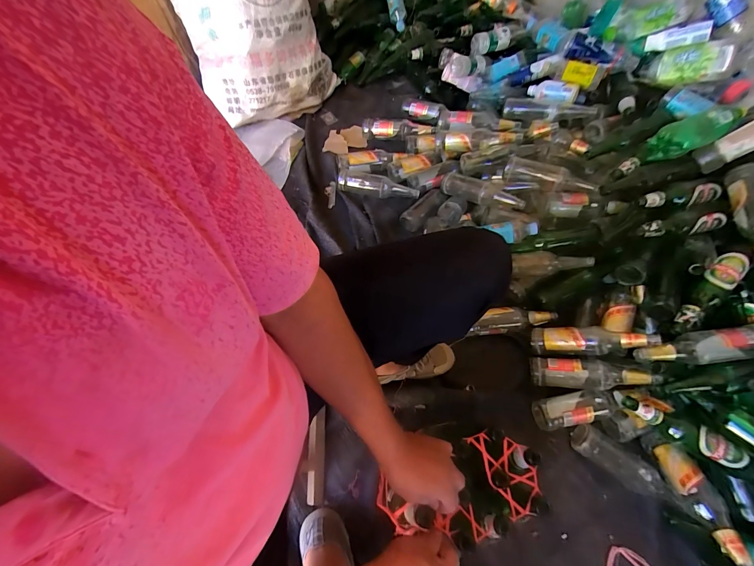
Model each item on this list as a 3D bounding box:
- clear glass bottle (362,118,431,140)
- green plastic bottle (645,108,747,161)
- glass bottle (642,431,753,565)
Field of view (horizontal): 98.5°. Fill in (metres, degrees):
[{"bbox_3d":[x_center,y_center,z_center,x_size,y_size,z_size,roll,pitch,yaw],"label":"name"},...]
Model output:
[{"bbox_3d":[0.071,-0.547,1.139,0.243,0.066,0.072,2,64,-1],"label":"clear glass bottle"},{"bbox_3d":[0.805,-0.378,0.810,0.245,0.093,0.078,-21,66,-11],"label":"green plastic bottle"},{"bbox_3d":[0.651,0.429,0.656,0.062,0.063,0.259,-3,38,0],"label":"glass bottle"}]

